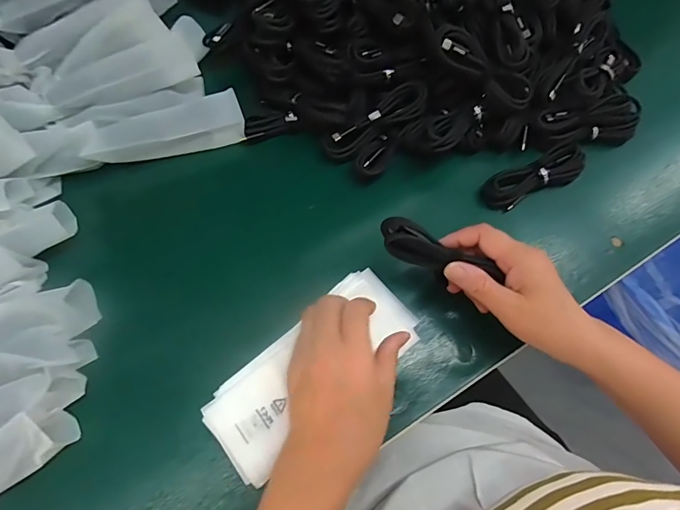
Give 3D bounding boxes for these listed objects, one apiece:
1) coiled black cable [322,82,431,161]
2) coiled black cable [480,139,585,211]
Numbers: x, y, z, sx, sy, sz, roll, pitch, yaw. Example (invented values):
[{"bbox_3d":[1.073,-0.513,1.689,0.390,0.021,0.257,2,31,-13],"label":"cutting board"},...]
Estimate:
[{"bbox_3d":[0.036,-0.135,0.412,0.114,0.018,0.030,-33,73,-1],"label":"coiled black cable"},{"bbox_3d":[0.199,-0.078,0.413,0.109,0.023,0.037,-27,72,-11],"label":"coiled black cable"}]

